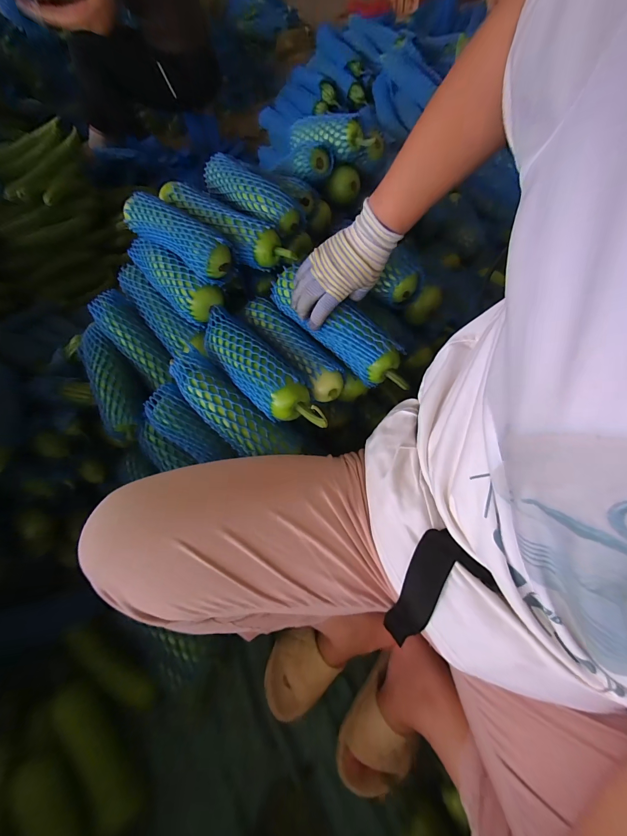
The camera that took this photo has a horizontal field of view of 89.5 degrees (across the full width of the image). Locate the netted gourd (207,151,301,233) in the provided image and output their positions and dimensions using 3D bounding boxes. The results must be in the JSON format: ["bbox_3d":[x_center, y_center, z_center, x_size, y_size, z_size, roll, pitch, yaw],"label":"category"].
[{"bbox_3d":[-0.109,-0.400,0.555,0.078,0.052,0.222,-36,63,-17],"label":"netted gourd"}]

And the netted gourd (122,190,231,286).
[{"bbox_3d":[-0.222,-0.302,0.518,0.227,0.058,0.069,37,68,23],"label":"netted gourd"}]

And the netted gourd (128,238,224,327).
[{"bbox_3d":[-0.246,-0.248,0.549,0.070,0.070,0.212,-37,64,-17],"label":"netted gourd"}]

